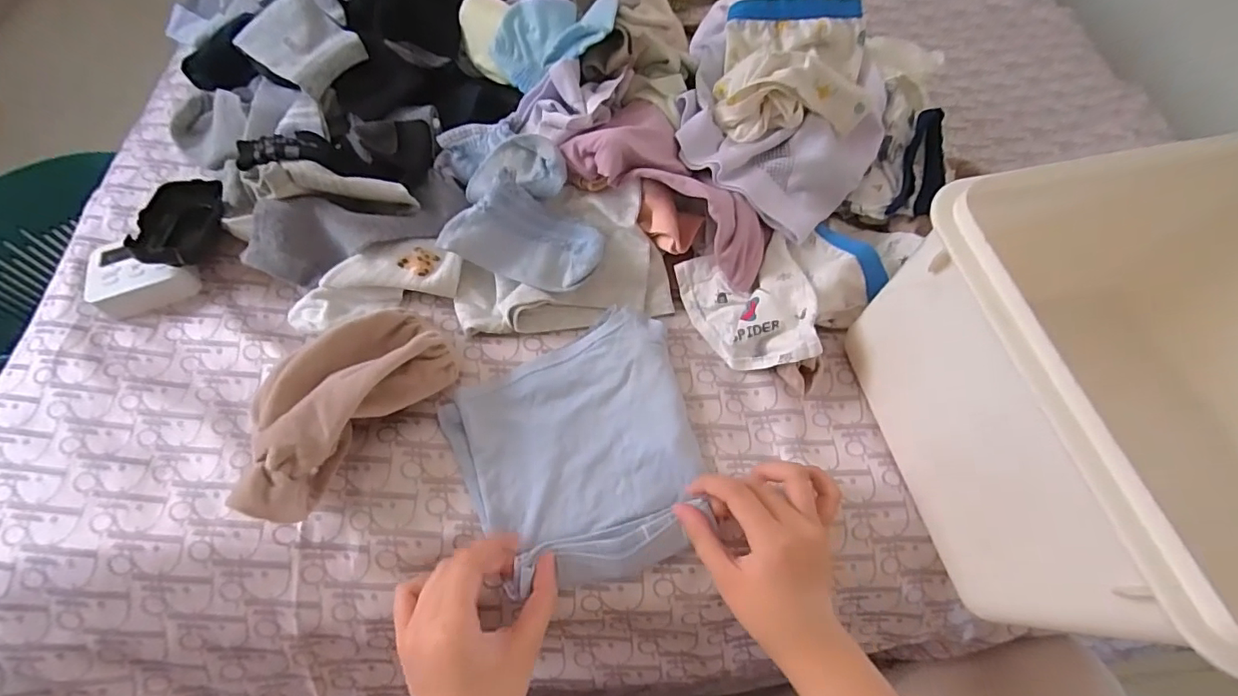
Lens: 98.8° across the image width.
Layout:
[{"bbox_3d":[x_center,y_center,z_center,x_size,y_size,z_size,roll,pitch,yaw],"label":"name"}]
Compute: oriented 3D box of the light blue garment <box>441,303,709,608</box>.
[{"bbox_3d":[-0.022,0.078,0.411,0.182,0.030,0.179,-24,64,-16],"label":"light blue garment"}]

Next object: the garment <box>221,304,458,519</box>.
[{"bbox_3d":[-0.201,0.039,0.389,0.077,0.065,0.165,32,63,15],"label":"garment"}]

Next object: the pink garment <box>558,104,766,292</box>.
[{"bbox_3d":[0.054,-0.144,0.461,0.196,0.062,0.103,37,65,15],"label":"pink garment"}]

